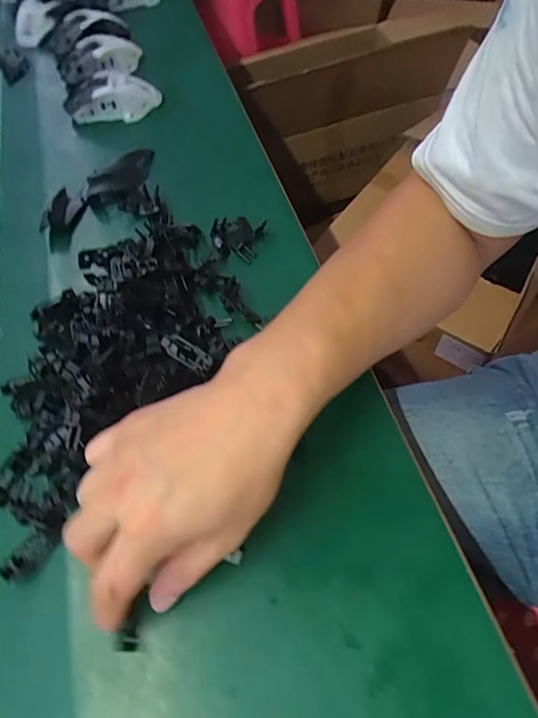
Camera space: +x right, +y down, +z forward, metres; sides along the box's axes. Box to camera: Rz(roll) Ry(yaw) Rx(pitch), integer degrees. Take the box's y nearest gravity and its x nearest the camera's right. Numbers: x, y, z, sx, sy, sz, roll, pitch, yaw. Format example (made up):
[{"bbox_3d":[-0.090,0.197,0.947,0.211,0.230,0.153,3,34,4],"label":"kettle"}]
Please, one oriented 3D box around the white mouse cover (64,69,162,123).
[{"bbox_3d":[-0.196,-0.327,0.599,0.116,0.053,0.056,-17,57,-4],"label":"white mouse cover"}]

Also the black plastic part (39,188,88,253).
[{"bbox_3d":[-0.210,-0.146,0.499,0.031,0.029,0.080,-2,58,3],"label":"black plastic part"}]

